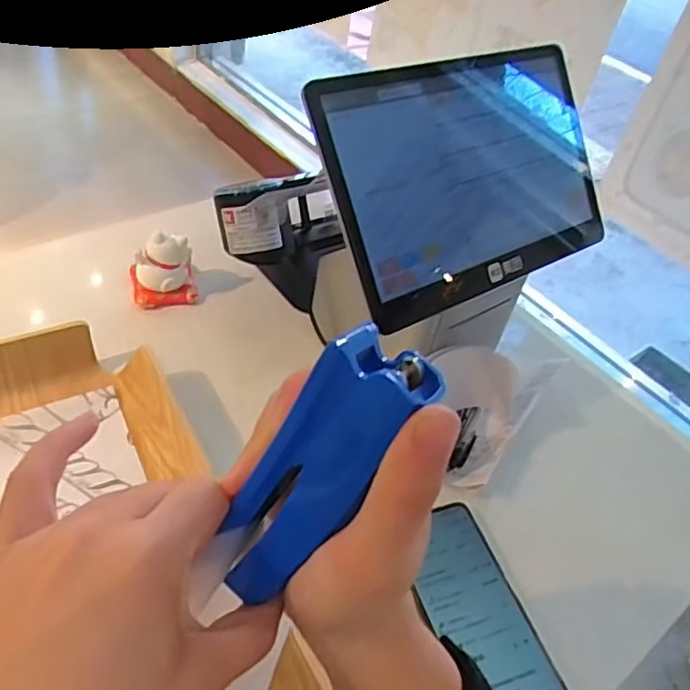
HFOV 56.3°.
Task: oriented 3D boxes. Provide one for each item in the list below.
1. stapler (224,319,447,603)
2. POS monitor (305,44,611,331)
[{"bbox_3d":[-0.010,0.047,0.228,0.034,0.111,0.026,36,24,13],"label":"stapler"},{"bbox_3d":[0.105,-0.138,0.519,0.271,0.182,0.029,-24,10,-29],"label":"POS monitor"}]

